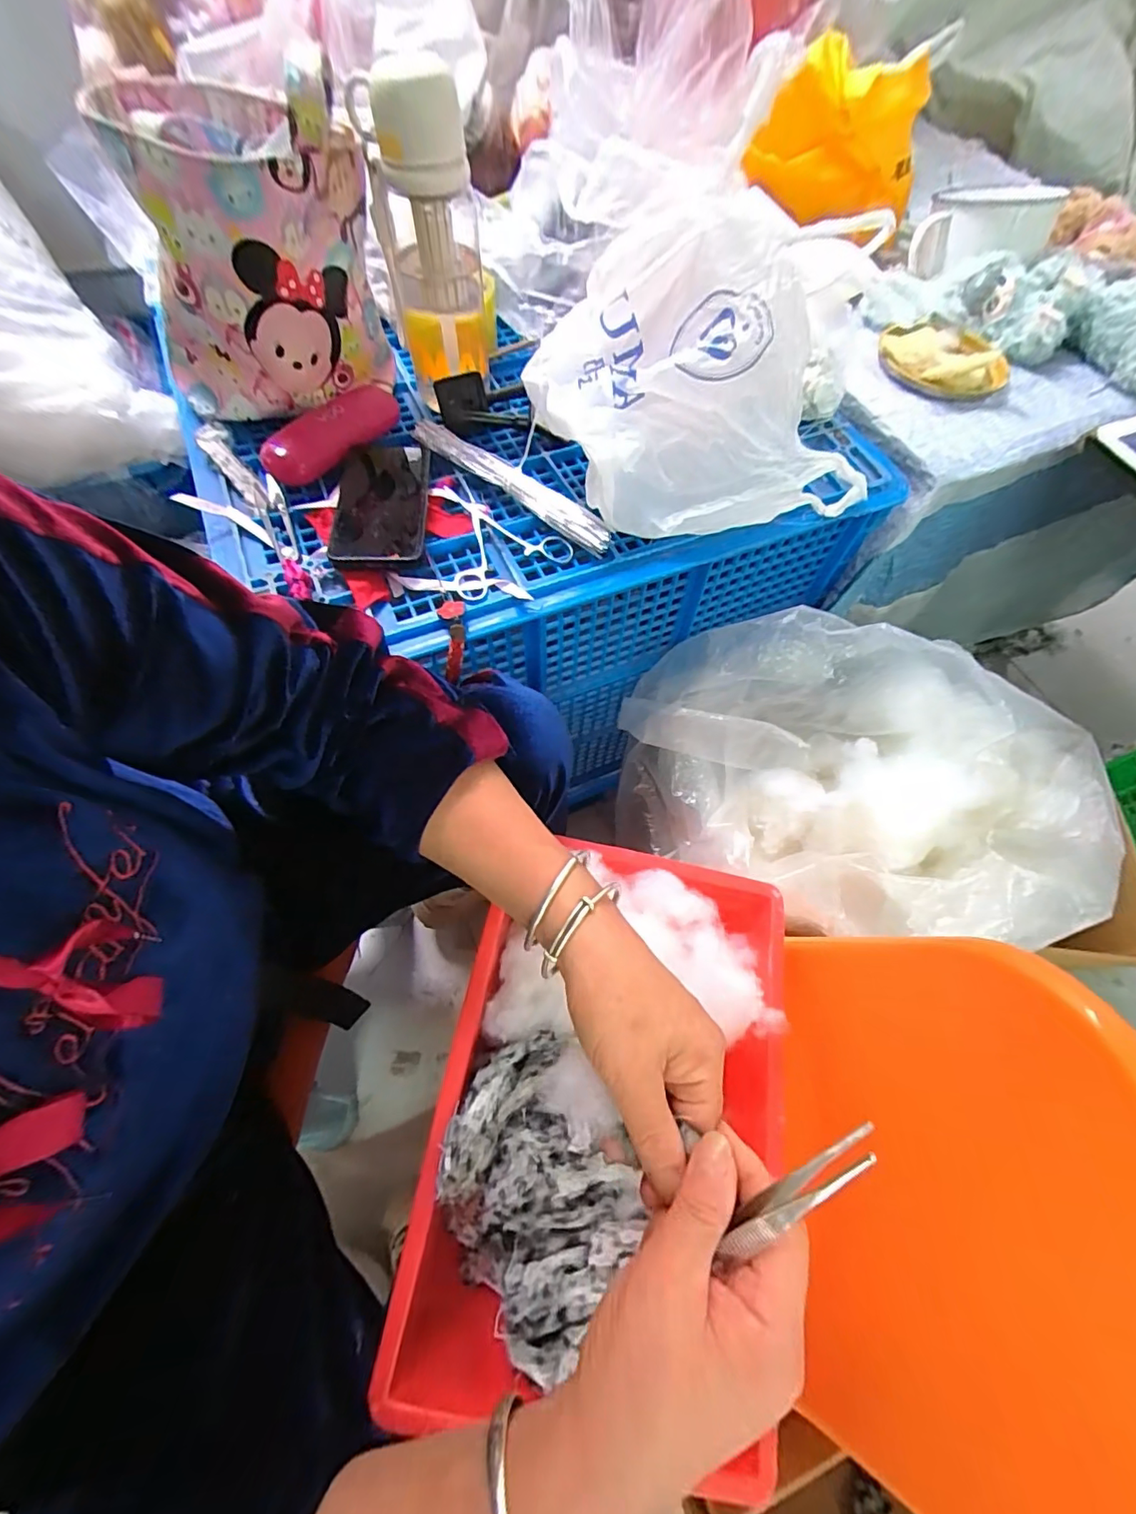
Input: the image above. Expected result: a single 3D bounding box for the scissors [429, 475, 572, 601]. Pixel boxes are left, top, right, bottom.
[{"bbox_3d":[-0.076,-0.212,0.491,0.110,0.019,0.136,-30,69,-15],"label":"scissors"}]

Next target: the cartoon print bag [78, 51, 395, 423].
[{"bbox_3d":[-0.282,-0.445,0.468,0.202,0.195,0.157,-25,68,-14],"label":"cartoon print bag"}]

